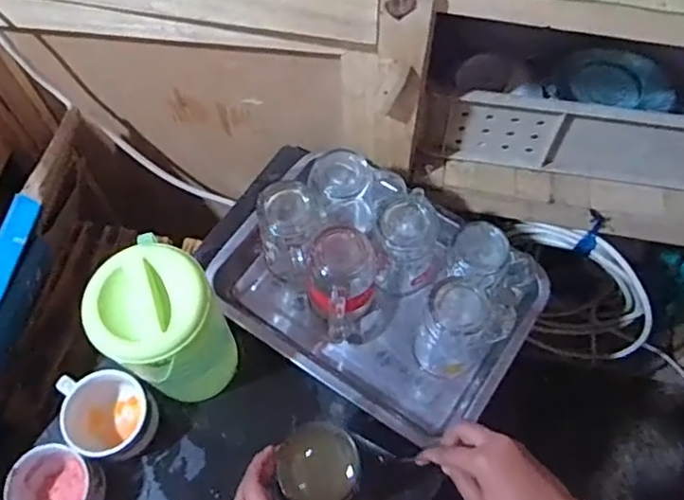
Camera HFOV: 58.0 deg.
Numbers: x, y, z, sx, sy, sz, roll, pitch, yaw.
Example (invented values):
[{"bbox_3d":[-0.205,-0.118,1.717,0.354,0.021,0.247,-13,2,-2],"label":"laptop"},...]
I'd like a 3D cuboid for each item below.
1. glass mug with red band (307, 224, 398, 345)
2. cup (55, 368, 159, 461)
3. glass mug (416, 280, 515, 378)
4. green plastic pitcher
[{"bbox_3d":[0.012,0.040,0.691,0.091,0.118,0.094,0,66,0],"label":"glass mug with red band"},{"bbox_3d":[-0.246,0.174,0.655,0.102,0.062,0.082,38,71,16],"label":"cup"},{"bbox_3d":[0.133,0.089,0.663,0.100,0.118,0.073,10,66,5],"label":"glass mug"},{"bbox_3d":[-0.172,0.080,0.613,0.099,0.181,0.105,28,69,12],"label":"green plastic pitcher"}]

